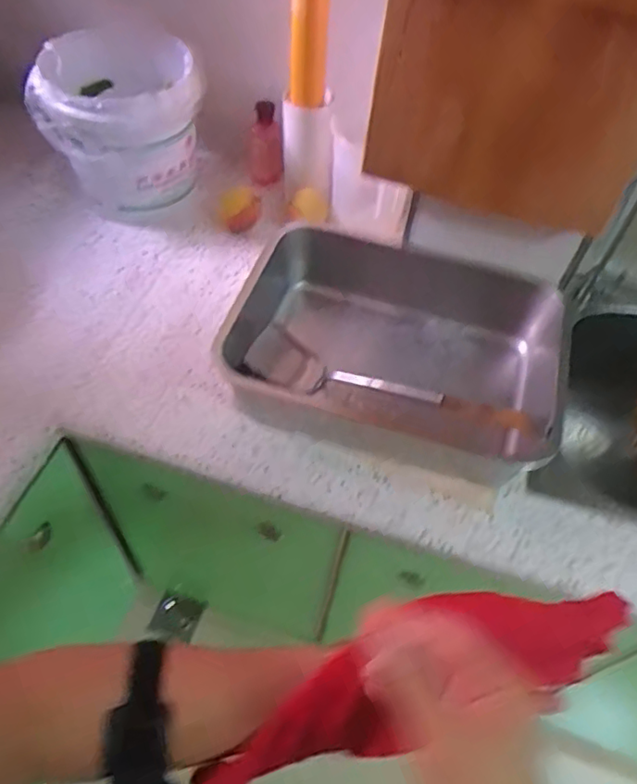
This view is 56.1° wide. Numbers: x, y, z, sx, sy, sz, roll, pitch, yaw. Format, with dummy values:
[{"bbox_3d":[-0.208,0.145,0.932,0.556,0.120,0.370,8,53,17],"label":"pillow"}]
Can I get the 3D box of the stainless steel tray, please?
[{"bbox_3d":[0.094,-0.062,0.772,0.416,0.094,0.290,22,56,11],"label":"stainless steel tray"}]

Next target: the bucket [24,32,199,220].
[{"bbox_3d":[-0.286,-0.398,0.912,0.222,0.206,0.200,-3,55,-7],"label":"bucket"}]

